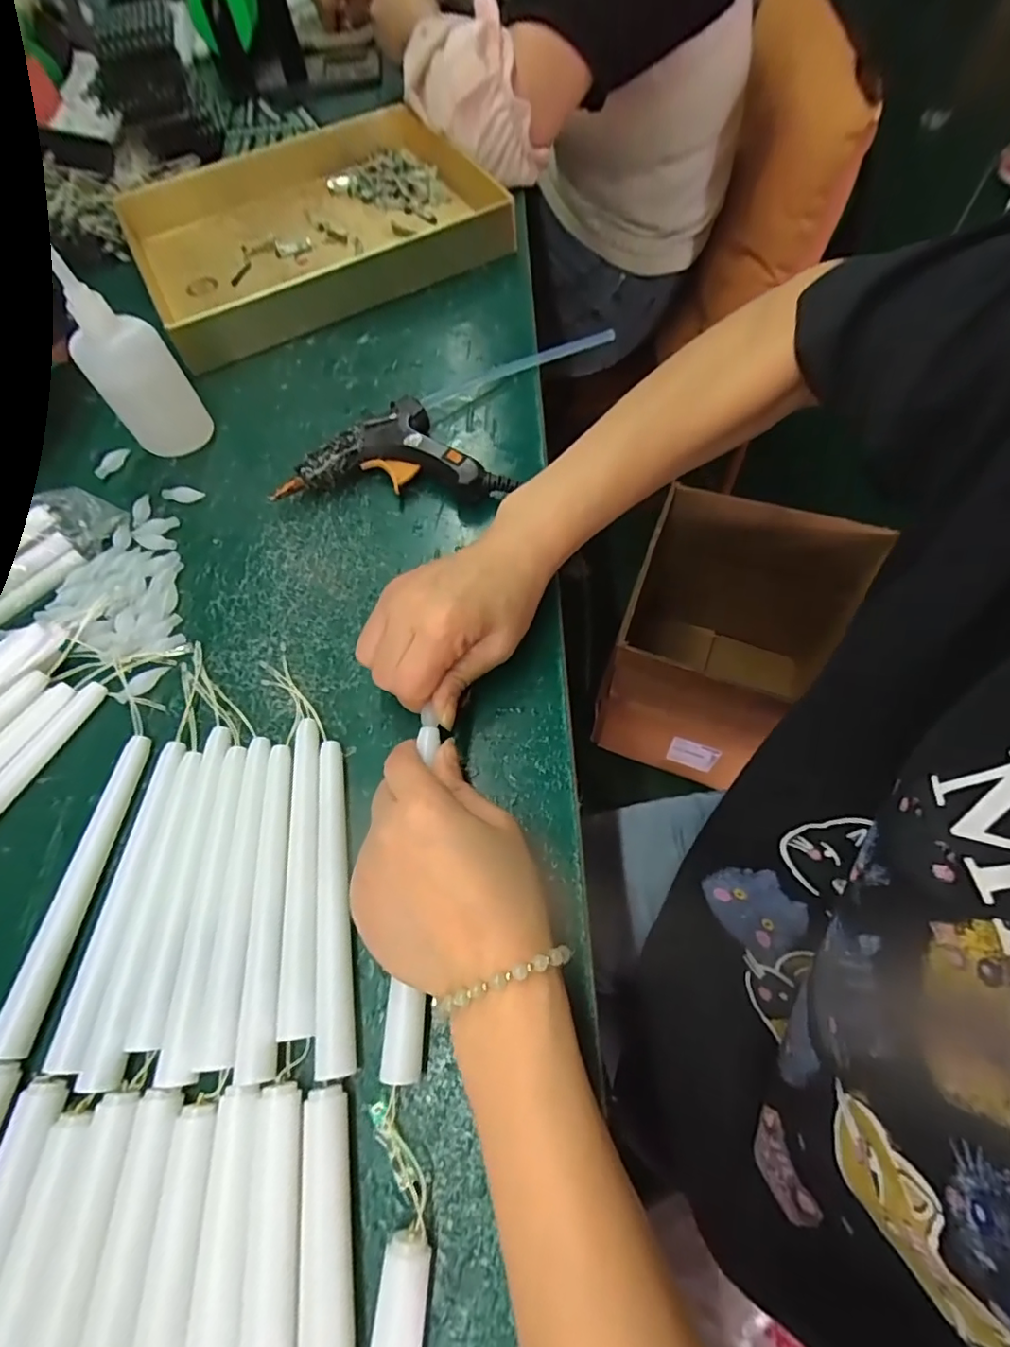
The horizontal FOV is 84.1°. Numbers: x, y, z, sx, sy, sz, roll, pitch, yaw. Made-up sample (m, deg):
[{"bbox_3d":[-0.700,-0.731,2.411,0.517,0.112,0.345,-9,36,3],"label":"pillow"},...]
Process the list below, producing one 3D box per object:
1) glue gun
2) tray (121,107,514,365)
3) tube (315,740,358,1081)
[{"bbox_3d":[-0.072,-0.154,0.391,0.153,0.024,0.079,4,64,5],"label":"glue gun"},{"bbox_3d":[-0.176,-0.404,0.513,0.320,0.051,0.215,-23,65,-8],"label":"tray"},{"bbox_3d":[-0.084,0.104,0.270,0.016,0.016,0.147,-11,63,-2],"label":"tube"}]

